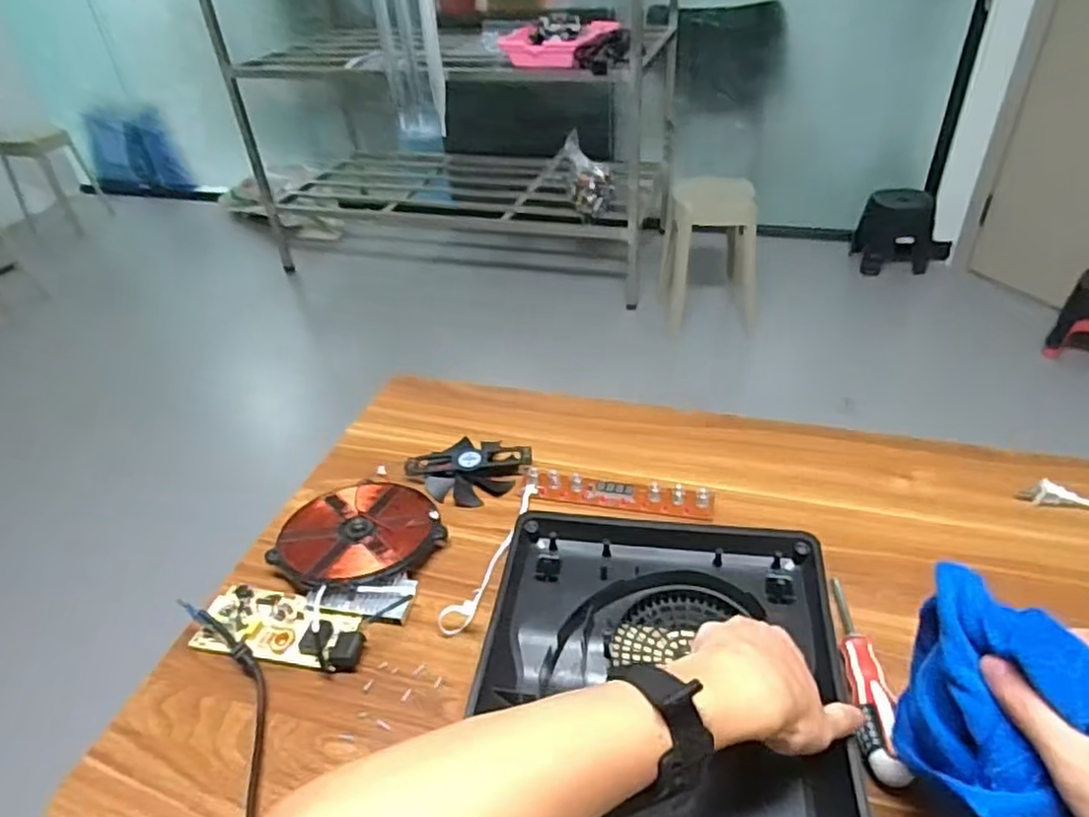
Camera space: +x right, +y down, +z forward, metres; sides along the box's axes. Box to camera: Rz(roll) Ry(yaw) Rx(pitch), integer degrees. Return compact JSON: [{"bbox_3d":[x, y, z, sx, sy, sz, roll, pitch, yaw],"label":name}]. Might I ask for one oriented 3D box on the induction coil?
[{"bbox_3d":[-0.190,0.126,0.695,0.149,0.025,0.150,-3,38,2],"label":"induction coil"}]

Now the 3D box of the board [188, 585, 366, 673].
[{"bbox_3d":[-0.236,0.192,0.617,0.161,0.032,0.071,5,39,12],"label":"board"}]

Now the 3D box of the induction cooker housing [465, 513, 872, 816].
[{"bbox_3d":[0.086,0.225,0.524,0.277,0.056,0.342,5,39,11],"label":"induction cooker housing"}]

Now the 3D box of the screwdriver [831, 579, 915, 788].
[{"bbox_3d":[0.250,0.203,0.538,0.027,0.034,0.179,3,38,9],"label":"screwdriver"}]

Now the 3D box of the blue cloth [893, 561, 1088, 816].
[{"bbox_3d":[0.244,0.163,0.373,0.076,0.097,0.112,12,40,20],"label":"blue cloth"}]

